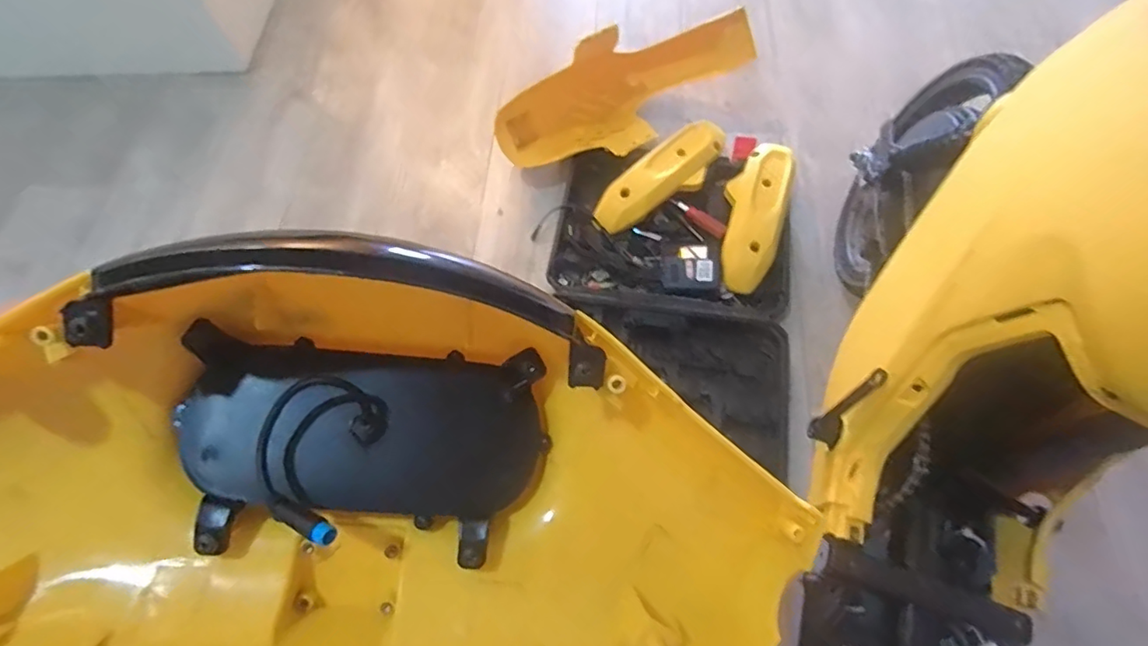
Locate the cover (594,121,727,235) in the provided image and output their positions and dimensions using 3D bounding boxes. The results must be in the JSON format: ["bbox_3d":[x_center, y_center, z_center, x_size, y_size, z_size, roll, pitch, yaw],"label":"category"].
[{"bbox_3d":[0.170,-0.272,1.061,0.299,0.055,0.108,-40,70,-15],"label":"cover"}]

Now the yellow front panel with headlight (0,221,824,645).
[{"bbox_3d":[-0.091,0.054,0.228,0.369,0.107,0.173,6,67,4],"label":"yellow front panel with headlight"}]

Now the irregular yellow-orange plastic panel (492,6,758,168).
[{"bbox_3d":[0.089,-0.439,1.078,0.510,0.192,0.170,-22,67,7],"label":"irregular yellow-orange plastic panel"}]

